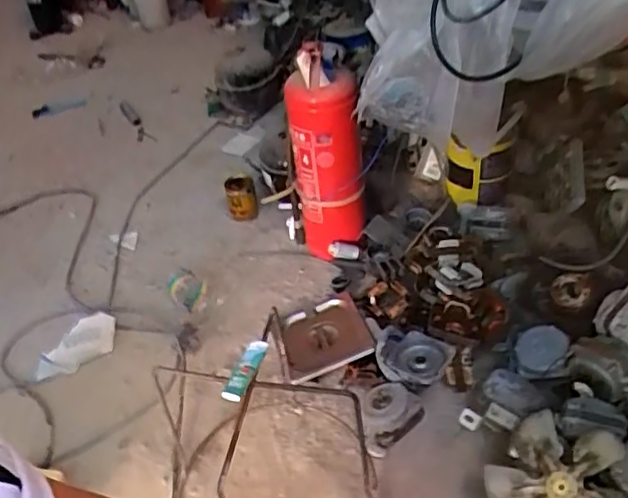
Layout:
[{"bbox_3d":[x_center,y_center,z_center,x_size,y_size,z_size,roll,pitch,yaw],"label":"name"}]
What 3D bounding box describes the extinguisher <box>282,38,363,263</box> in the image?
[{"bbox_3d":[0.022,-0.158,1.148,0.123,0.440,0.111,-5,40,2],"label":"extinguisher"}]

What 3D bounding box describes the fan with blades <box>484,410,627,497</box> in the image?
[{"bbox_3d":[0.311,0.305,0.799,0.174,0.028,0.173,-1,86,7],"label":"fan with blades"}]

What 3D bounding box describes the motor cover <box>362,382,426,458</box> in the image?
[{"bbox_3d":[0.112,0.250,0.957,0.102,0.039,0.090,-30,45,0],"label":"motor cover"}]

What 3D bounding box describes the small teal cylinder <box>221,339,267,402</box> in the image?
[{"bbox_3d":[-0.080,0.142,0.735,0.025,0.022,0.077,11,42,20],"label":"small teal cylinder"}]

